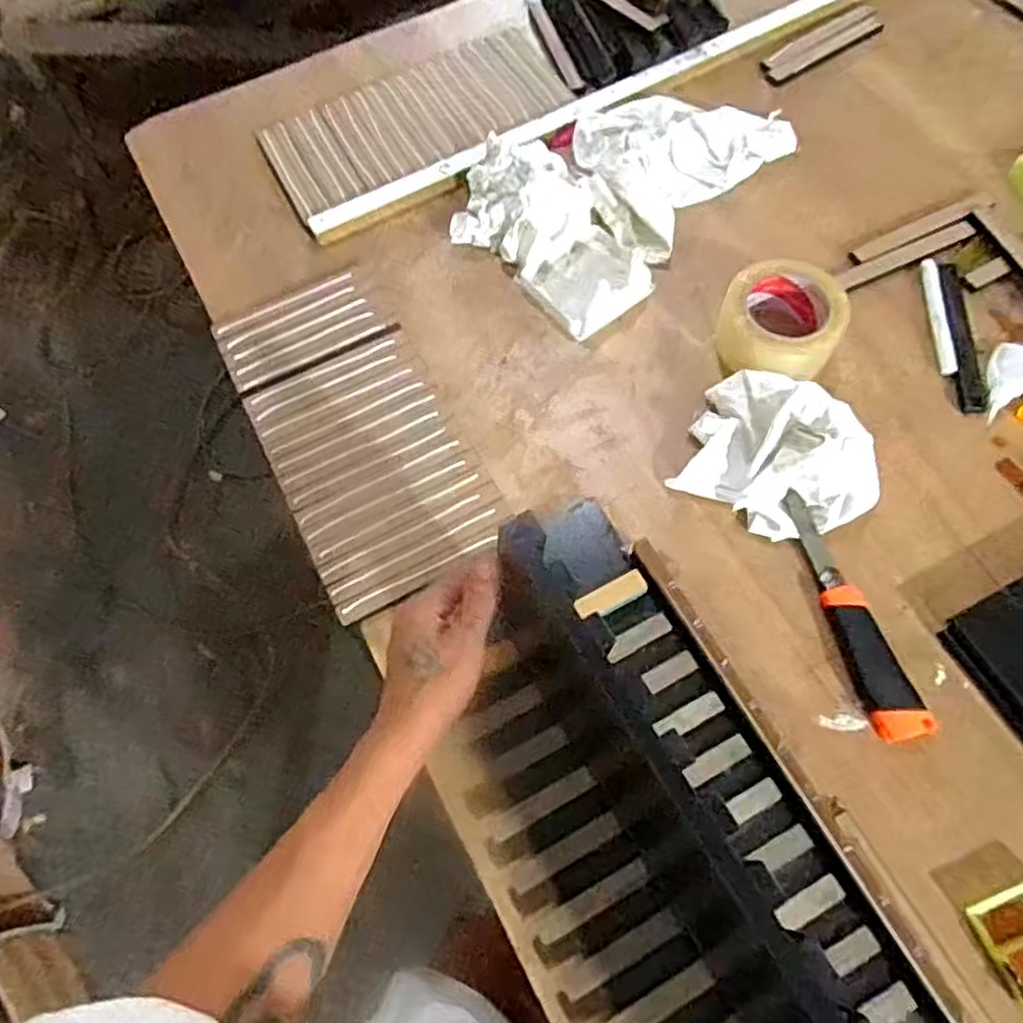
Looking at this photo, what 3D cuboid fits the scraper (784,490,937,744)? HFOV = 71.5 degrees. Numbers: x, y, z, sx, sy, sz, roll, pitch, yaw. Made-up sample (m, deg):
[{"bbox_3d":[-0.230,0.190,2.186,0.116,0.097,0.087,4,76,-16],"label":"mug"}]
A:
[{"bbox_3d":[0.283,0.082,0.594,0.042,0.021,0.212,-16,66,-4],"label":"scraper"}]

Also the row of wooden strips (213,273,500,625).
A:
[{"bbox_3d":[-0.153,-0.083,0.687,0.164,0.018,0.352,-27,67,-9],"label":"row of wooden strips"}]

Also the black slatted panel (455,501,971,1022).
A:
[{"bbox_3d":[0.196,0.372,0.453,0.222,0.038,0.858,-27,68,-9],"label":"black slatted panel"}]

